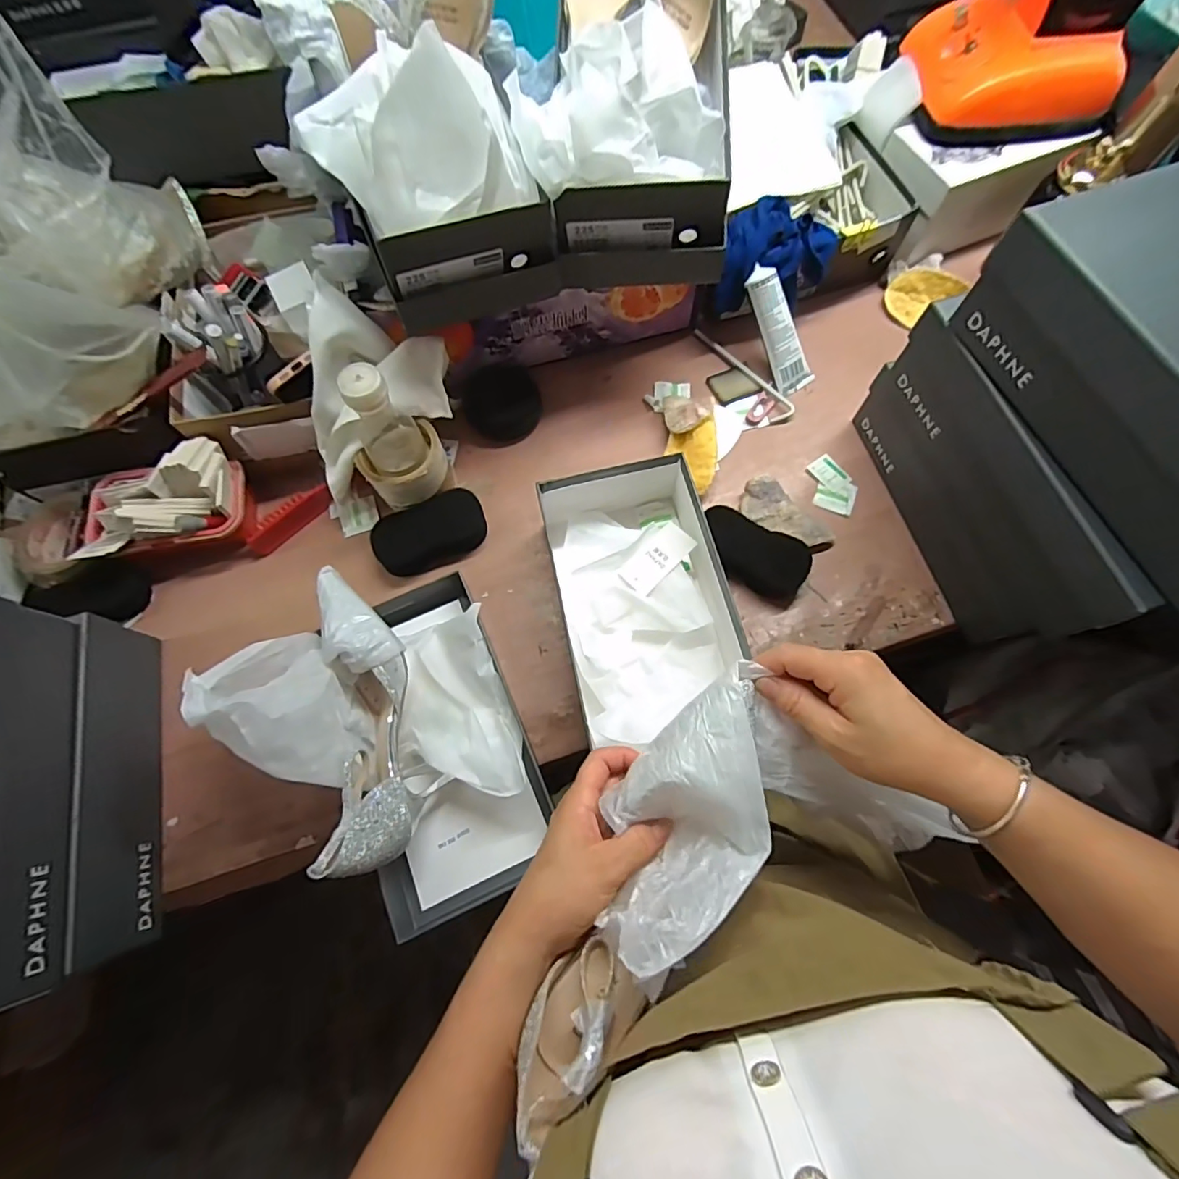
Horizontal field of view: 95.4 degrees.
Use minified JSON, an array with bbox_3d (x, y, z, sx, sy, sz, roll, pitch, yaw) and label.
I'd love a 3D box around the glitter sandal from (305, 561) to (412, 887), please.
[{"bbox_3d":[-0.205,0.112,0.504,0.068,0.080,0.265,-12,71,-2],"label":"glitter sandal"}]

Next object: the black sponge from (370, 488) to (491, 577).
[{"bbox_3d":[-0.178,-0.063,0.604,0.121,0.047,0.069,-26,72,-7],"label":"black sponge"}]

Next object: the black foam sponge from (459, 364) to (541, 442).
[{"bbox_3d":[-0.109,-0.236,0.671,0.093,0.027,0.097,-14,71,-3],"label":"black foam sponge"}]

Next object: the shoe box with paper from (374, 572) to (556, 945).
[{"bbox_3d":[-0.140,0.146,0.523,0.142,0.058,0.289,-22,72,-6],"label":"shoe box with paper"}]

